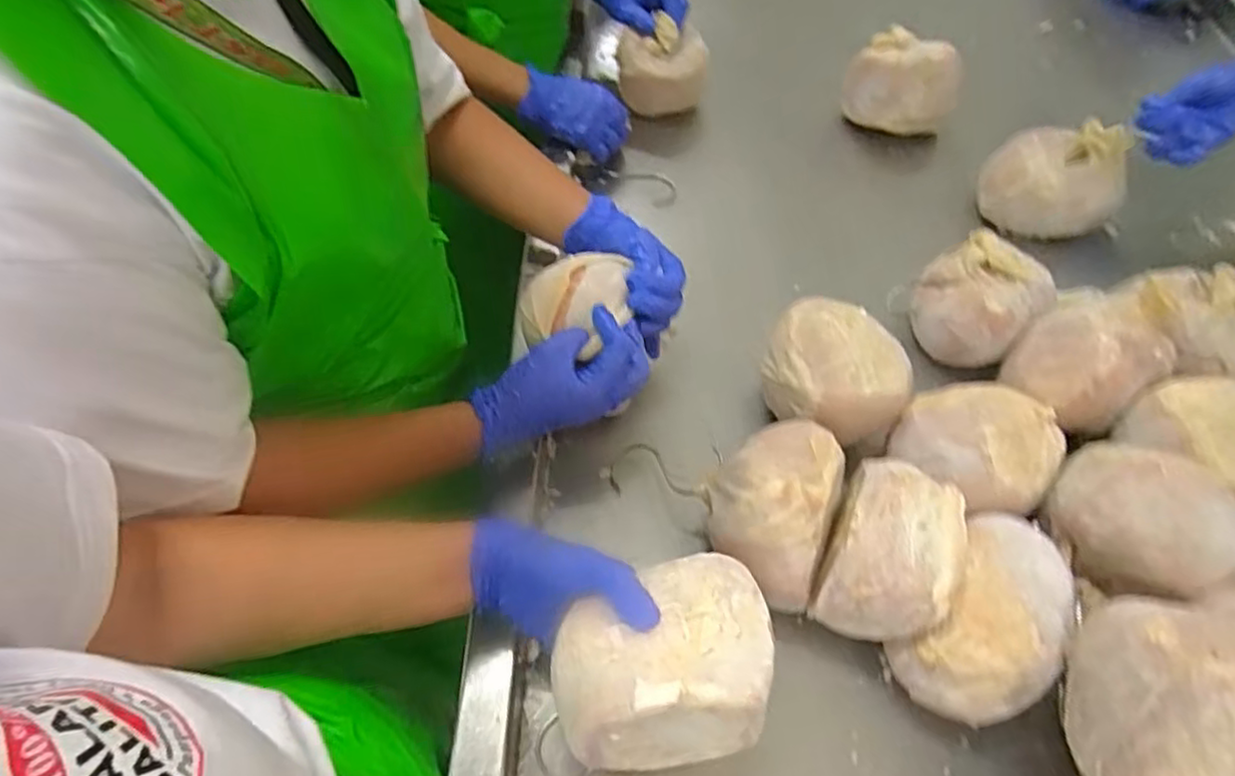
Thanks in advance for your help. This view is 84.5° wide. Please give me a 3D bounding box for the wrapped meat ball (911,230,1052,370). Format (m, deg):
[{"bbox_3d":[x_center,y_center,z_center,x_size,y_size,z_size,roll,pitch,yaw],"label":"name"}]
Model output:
[{"bbox_3d":[0.364,-0.091,0.684,0.103,0.085,0.108,1,57,-2],"label":"wrapped meat ball"}]

